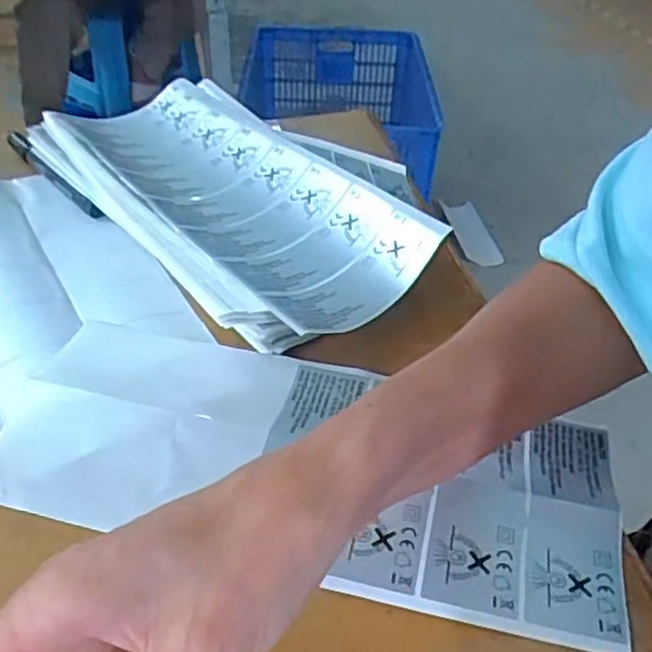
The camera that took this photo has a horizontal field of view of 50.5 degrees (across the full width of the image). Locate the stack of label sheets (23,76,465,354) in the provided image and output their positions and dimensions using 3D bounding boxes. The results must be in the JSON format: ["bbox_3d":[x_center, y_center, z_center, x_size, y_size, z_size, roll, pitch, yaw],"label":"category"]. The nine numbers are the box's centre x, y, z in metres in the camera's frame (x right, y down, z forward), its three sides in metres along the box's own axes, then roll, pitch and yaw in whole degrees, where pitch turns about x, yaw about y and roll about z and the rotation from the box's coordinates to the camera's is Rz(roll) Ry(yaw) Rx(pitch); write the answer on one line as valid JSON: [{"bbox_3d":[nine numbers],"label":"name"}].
[{"bbox_3d":[-0.070,-0.097,0.485,0.159,0.049,0.327,-25,47,-29],"label":"stack of label sheets"}]

